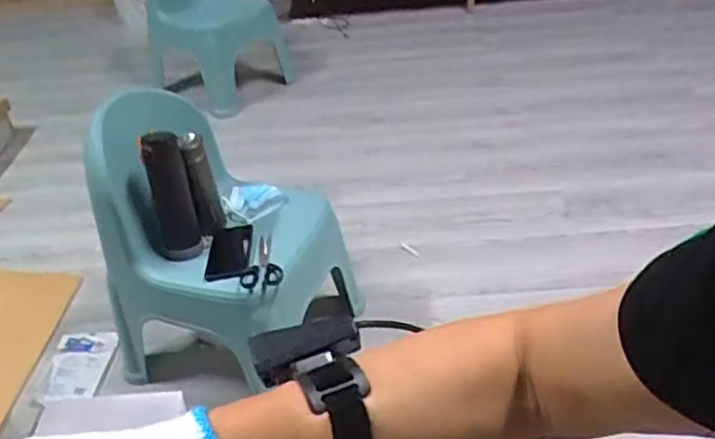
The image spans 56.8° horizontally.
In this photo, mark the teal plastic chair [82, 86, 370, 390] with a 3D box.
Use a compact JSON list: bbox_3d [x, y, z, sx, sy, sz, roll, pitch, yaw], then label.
[{"bbox_3d":[-0.265,0.031,1.337,0.415,0.523,0.368,8,38,16],"label":"teal plastic chair"}]

